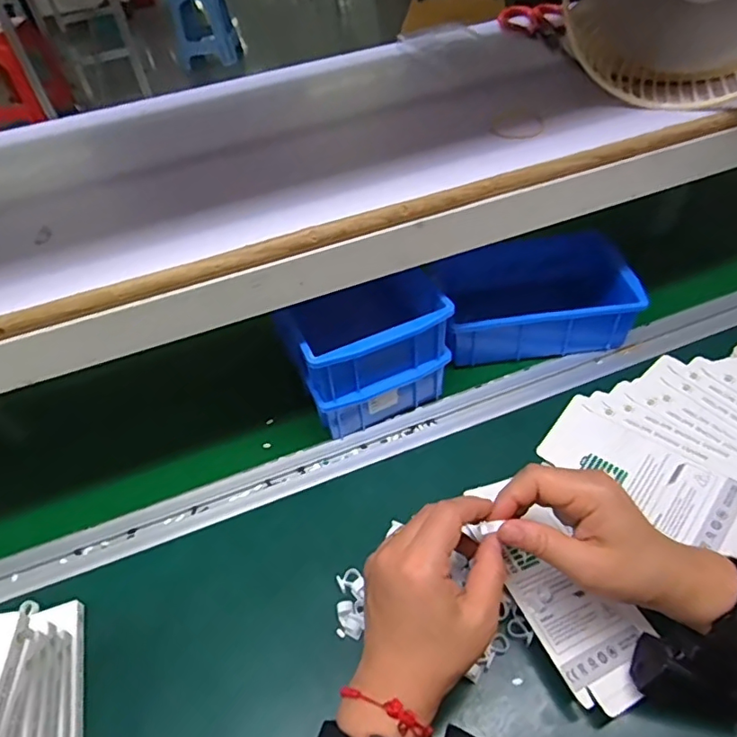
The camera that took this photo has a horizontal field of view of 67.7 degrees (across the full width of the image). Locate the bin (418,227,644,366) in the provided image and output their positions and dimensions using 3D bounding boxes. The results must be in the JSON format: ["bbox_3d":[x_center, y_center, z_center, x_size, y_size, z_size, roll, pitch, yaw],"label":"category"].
[{"bbox_3d":[0.178,-0.072,0.592,0.190,0.068,0.114,-5,47,2],"label":"bin"}]

